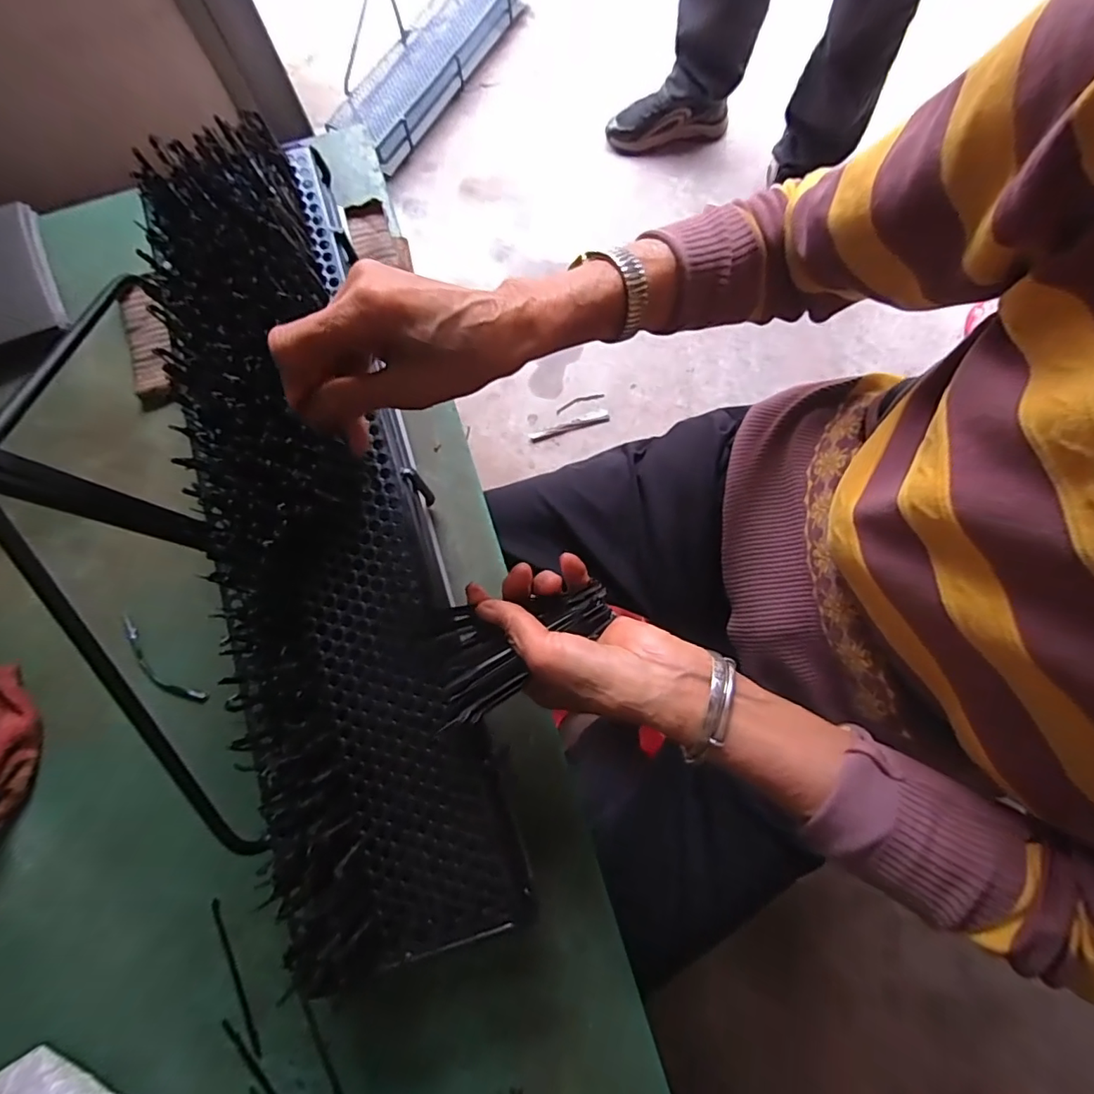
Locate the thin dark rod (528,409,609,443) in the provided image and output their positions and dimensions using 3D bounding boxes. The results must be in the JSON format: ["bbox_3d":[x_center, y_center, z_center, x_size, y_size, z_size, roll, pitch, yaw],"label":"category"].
[{"bbox_3d":[0.046,-0.249,1.110,0.172,0.012,0.027,-20,79,-4],"label":"thin dark rod"}]

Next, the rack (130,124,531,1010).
[{"bbox_3d":[-0.160,-0.026,0.369,0.141,0.066,0.583,-17,83,-3],"label":"rack"}]

